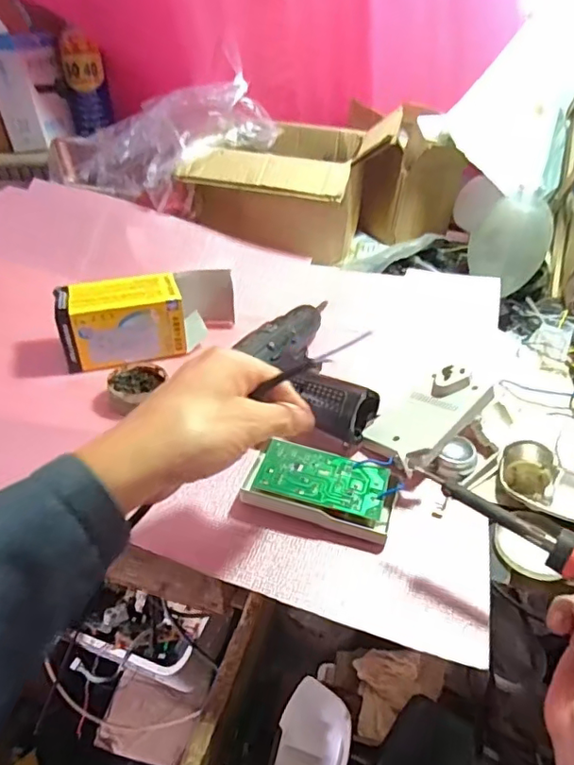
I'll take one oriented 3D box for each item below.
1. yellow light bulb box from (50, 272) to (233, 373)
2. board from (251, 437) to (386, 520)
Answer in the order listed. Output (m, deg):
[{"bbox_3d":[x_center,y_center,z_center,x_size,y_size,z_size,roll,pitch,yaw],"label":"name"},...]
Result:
[{"bbox_3d":[-0.141,-0.069,0.581,0.187,0.066,0.072,-12,41,-21],"label":"yellow light bulb box"},{"bbox_3d":[0.028,0.074,0.431,0.096,0.008,0.052,12,40,8],"label":"board"}]

